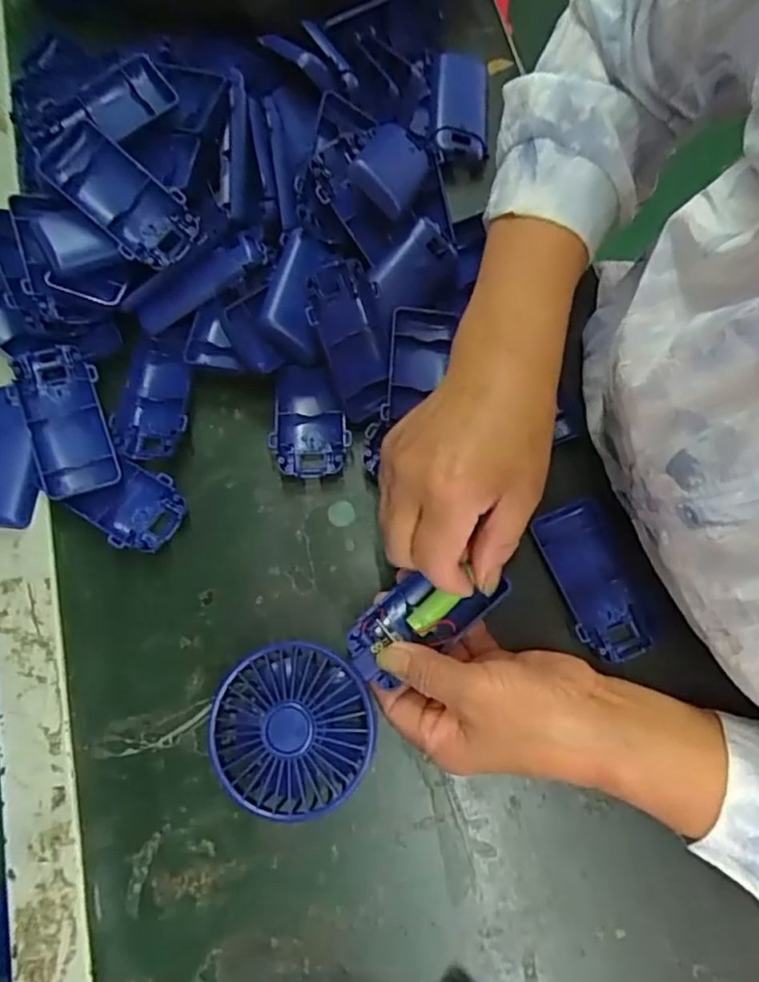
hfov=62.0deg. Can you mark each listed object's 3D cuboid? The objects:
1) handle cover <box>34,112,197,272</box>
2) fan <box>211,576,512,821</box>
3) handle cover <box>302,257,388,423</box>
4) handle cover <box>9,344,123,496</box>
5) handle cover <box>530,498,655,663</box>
[{"bbox_3d":[-0.166,-0.188,0.396,0.108,0.030,0.047,41,76,-8],"label":"handle cover"},{"bbox_3d":[-0.014,0.101,0.349,0.168,0.032,0.081,-38,77,-13],"label":"fan"},{"bbox_3d":[-0.016,-0.092,0.389,0.043,0.024,0.094,-16,112,-5],"label":"handle cover"},{"bbox_3d":[-0.198,-0.044,0.400,0.048,0.018,0.093,-19,86,-6],"label":"handle cover"},{"bbox_3d":[0.130,0.055,0.386,0.045,0.013,0.095,-22,74,-7],"label":"handle cover"}]

